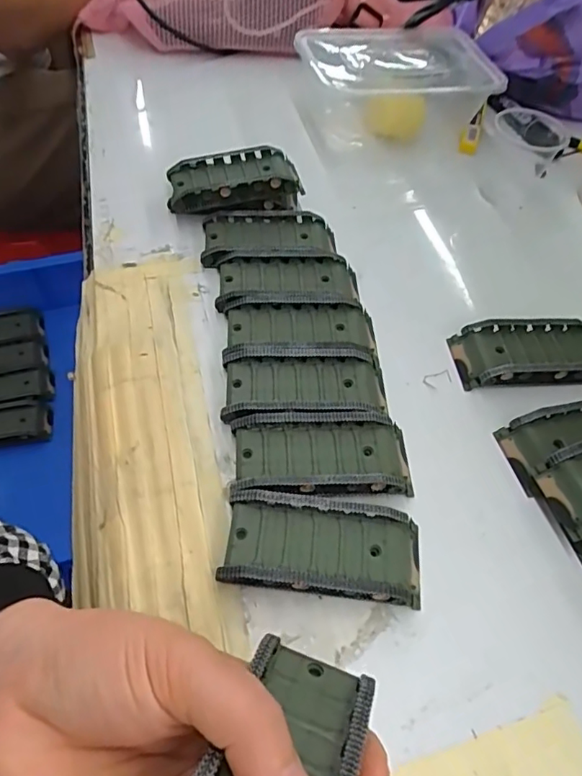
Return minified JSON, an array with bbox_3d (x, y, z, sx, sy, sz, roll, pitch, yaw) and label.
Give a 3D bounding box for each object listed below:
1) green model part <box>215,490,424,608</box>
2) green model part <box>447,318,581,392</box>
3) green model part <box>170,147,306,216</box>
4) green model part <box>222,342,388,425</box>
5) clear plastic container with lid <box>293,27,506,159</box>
[{"bbox_3d":[0.017,0.080,0.263,0.096,0.020,0.046,8,55,0],"label":"green model part"},{"bbox_3d":[0.156,-0.023,0.348,0.096,0.019,0.044,-3,56,-7],"label":"green model part"},{"bbox_3d":[-0.043,-0.155,0.410,0.097,0.033,0.047,-4,56,-8],"label":"green model part"},{"bbox_3d":[0.009,-0.002,0.318,0.096,0.018,0.048,0,56,-5],"label":"green model part"},{"bbox_3d":[0.093,-0.282,0.495,0.157,0.056,0.123,-11,57,-13],"label":"clear plastic container with lid"}]

